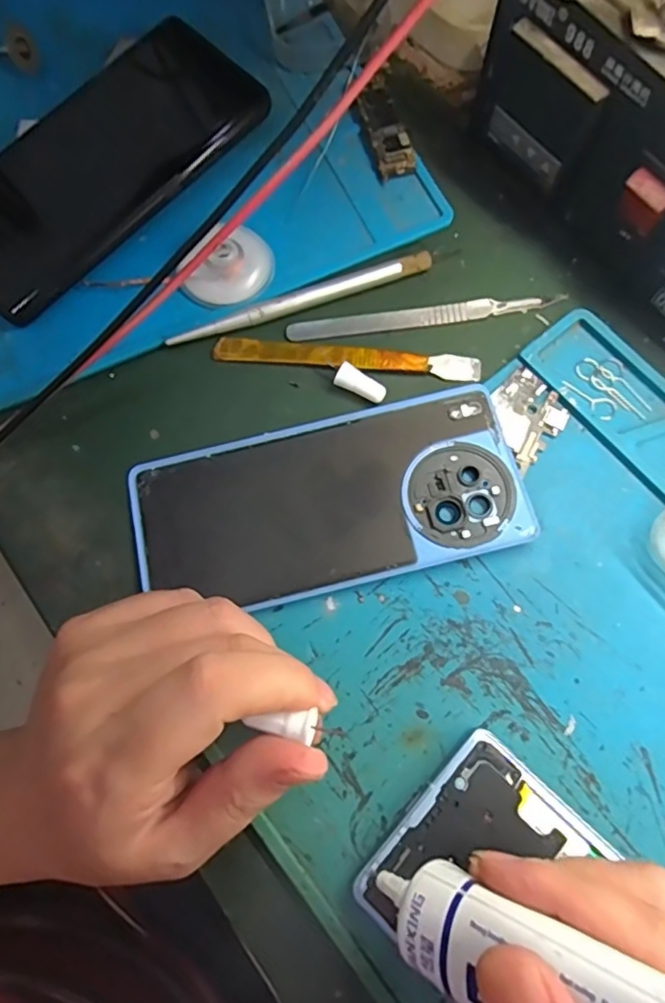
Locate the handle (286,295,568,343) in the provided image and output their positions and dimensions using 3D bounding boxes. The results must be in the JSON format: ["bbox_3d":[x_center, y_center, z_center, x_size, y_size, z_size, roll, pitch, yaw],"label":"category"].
[{"bbox_3d":[0.043,-0.087,0.271,0.127,0.005,0.012,-8,75,0],"label":"handle"}]

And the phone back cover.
[{"bbox_3d":[-0.002,0.000,0.244,0.160,0.005,0.074,-13,75,-2],"label":"phone back cover"}]

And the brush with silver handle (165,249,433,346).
[{"bbox_3d":[-0.013,-0.093,0.268,0.125,0.007,0.009,-20,75,-3],"label":"brush with silver handle"}]

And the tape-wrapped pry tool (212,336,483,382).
[{"bbox_3d":[0.007,-0.065,0.264,0.119,0.006,0.012,5,75,3],"label":"tape-wrapped pry tool"}]

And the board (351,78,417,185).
[{"bbox_3d":[0.026,-0.187,0.293,0.021,0.007,0.054,-17,75,-3],"label":"board"}]

